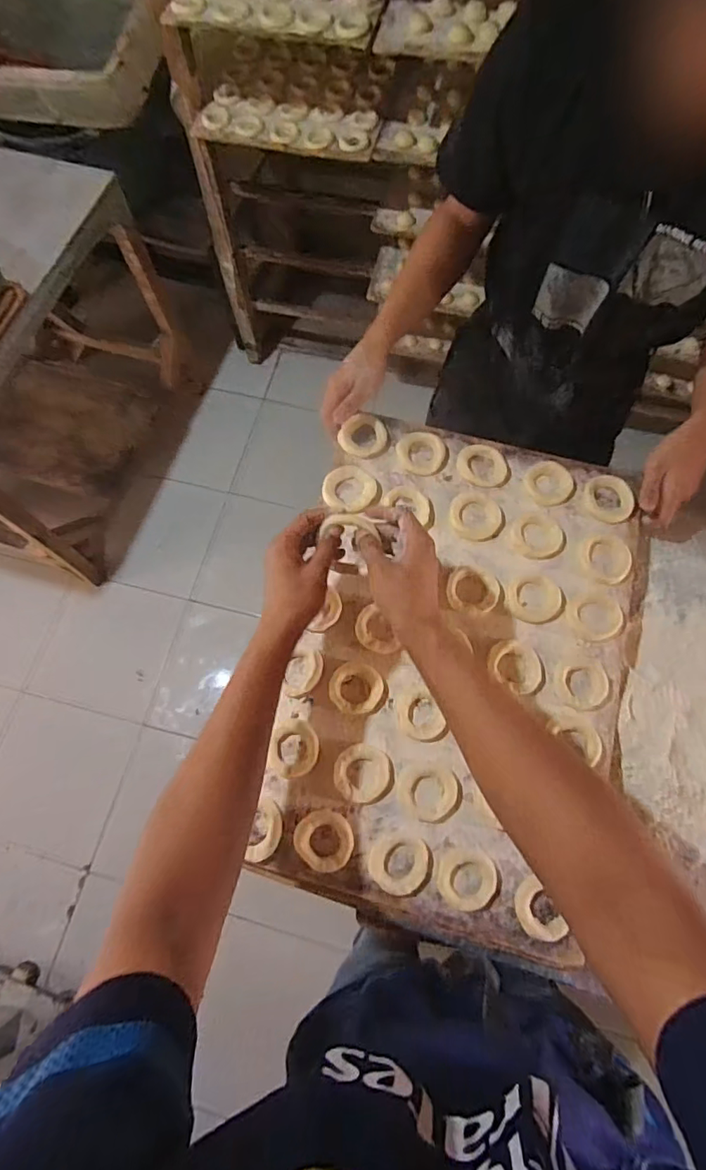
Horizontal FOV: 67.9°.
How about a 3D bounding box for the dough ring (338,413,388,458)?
[{"bbox_3d":[0.014,-0.211,0.740,0.068,0.009,0.067,0,70,1],"label":"dough ring"}]

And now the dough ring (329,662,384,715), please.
[{"bbox_3d":[0.004,0.124,0.632,0.063,0.011,0.060,0,70,1],"label":"dough ring"}]

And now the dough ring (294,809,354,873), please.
[{"bbox_3d":[-0.031,0.279,0.577,0.064,0.010,0.059,0,70,1],"label":"dough ring"}]

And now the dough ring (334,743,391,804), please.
[{"bbox_3d":[0.011,0.215,0.599,0.062,0.014,0.062,0,70,1],"label":"dough ring"}]

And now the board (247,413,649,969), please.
[{"bbox_3d":[0.136,0.081,0.653,0.421,0.032,0.597,14,71,6],"label":"board"}]

